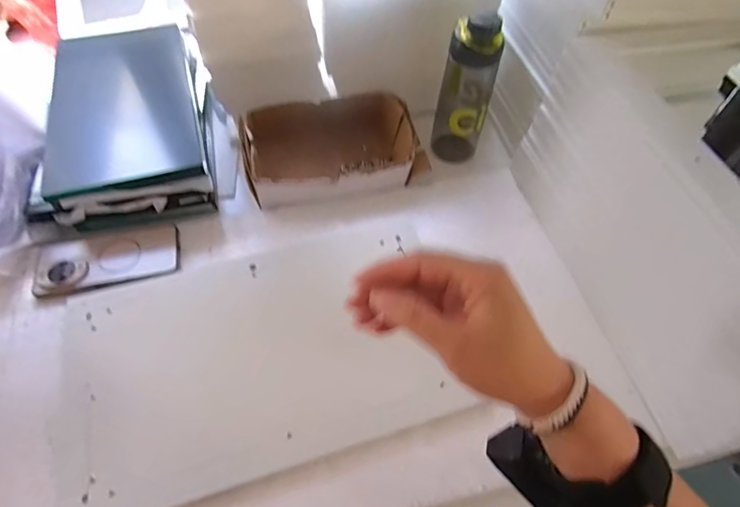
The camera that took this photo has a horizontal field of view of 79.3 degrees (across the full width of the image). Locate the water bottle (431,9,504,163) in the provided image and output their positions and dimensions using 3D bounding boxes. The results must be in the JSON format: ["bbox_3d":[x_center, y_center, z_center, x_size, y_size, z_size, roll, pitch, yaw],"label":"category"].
[{"bbox_3d":[0.139,-0.236,0.649,0.073,0.216,0.084,9,55,5],"label":"water bottle"}]

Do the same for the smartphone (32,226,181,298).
[{"bbox_3d":[-0.325,0.004,0.550,0.166,0.015,0.081,-9,55,-8],"label":"smartphone"}]

